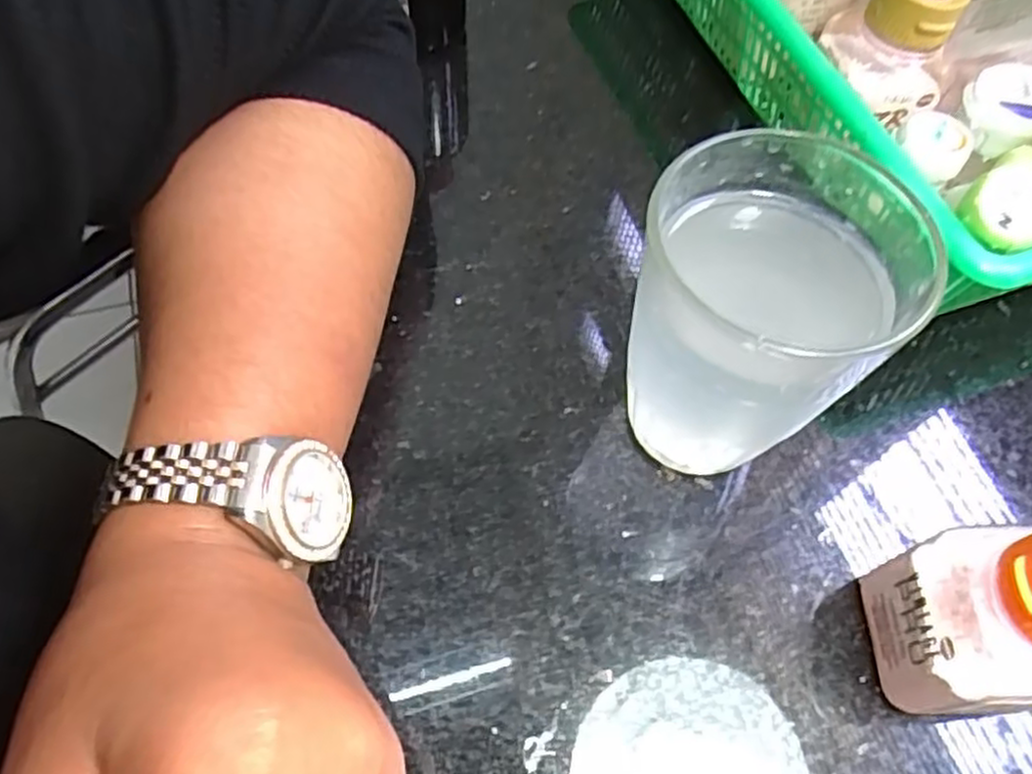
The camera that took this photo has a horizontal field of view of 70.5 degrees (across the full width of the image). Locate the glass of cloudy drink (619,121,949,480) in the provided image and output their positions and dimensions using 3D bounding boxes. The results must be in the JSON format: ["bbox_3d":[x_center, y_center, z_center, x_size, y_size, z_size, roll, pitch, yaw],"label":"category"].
[{"bbox_3d":[0.064,-0.015,0.208,0.064,0.094,0.068,37,67,17],"label":"glass of cloudy drink"}]

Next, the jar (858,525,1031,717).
[{"bbox_3d":[0.122,0.058,0.184,0.037,0.071,0.040,1,61,-1],"label":"jar"}]

